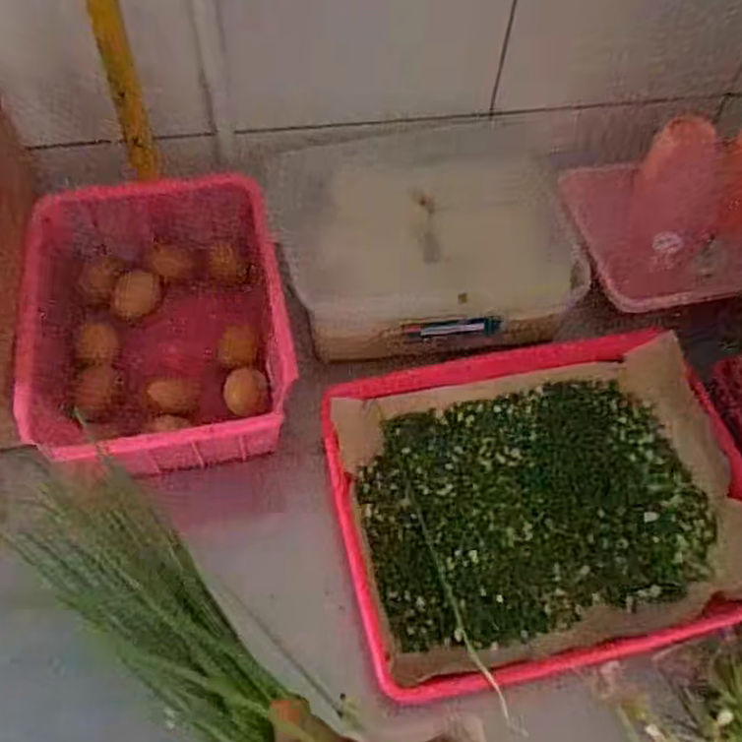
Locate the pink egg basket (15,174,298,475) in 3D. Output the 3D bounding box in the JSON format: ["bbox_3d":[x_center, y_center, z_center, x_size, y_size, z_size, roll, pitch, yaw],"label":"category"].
[{"bbox_3d":[-0.199,-0.051,0.665,0.221,0.088,0.284,-10,57,-9],"label":"pink egg basket"}]

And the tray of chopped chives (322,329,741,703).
[{"bbox_3d":[0.152,0.104,0.628,0.351,0.047,0.288,-11,62,-9],"label":"tray of chopped chives"}]

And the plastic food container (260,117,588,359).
[{"bbox_3d":[0.056,-0.135,0.727,0.288,0.094,0.228,-9,57,-9],"label":"plastic food container"}]

